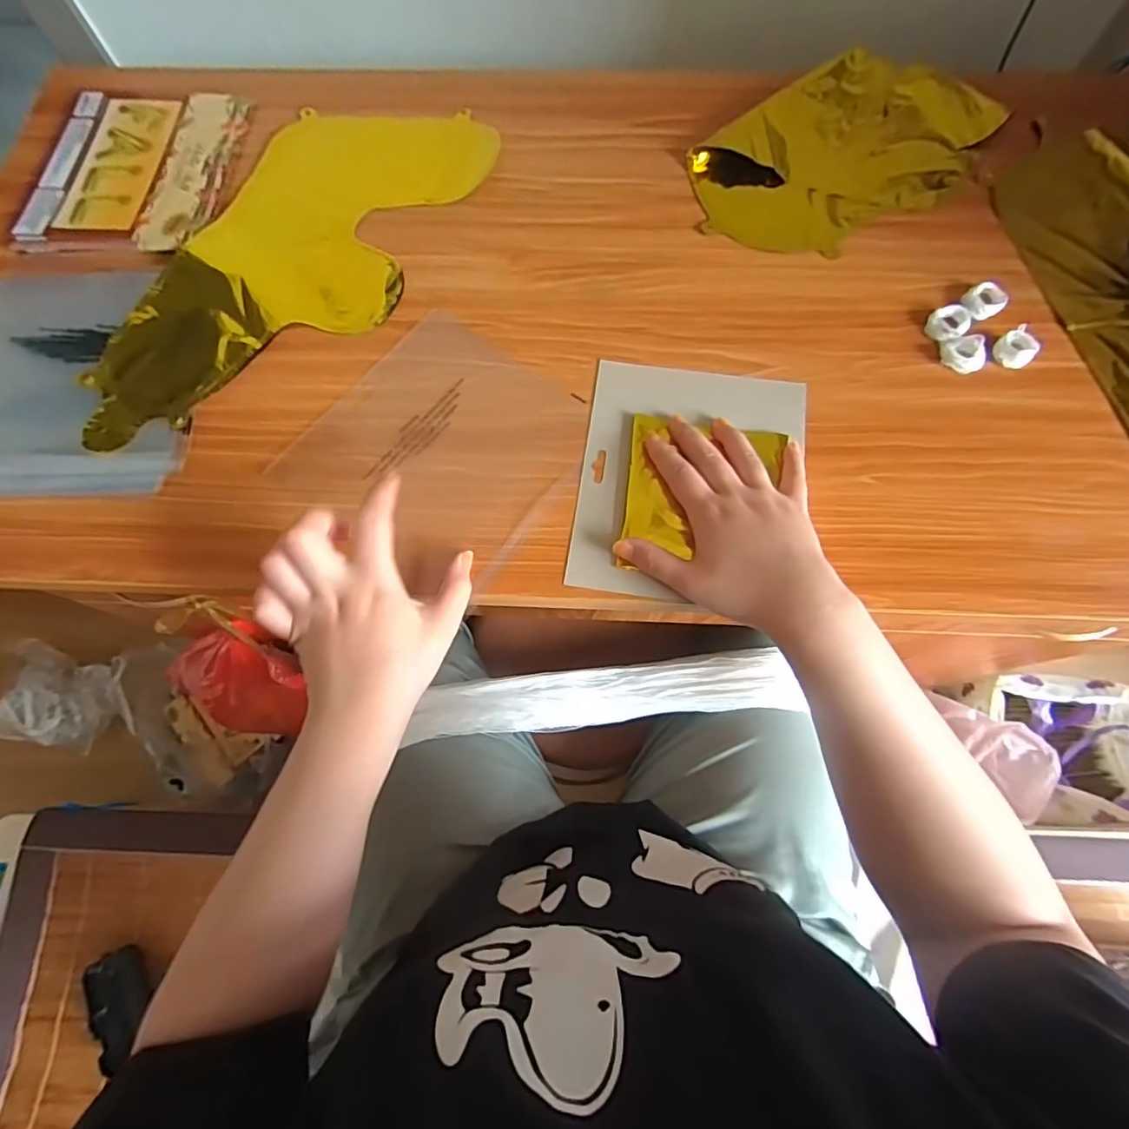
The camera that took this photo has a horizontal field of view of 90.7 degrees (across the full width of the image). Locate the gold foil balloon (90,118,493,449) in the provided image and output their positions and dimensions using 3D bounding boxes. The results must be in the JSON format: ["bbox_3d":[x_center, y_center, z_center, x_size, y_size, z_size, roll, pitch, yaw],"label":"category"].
[{"bbox_3d":[-0.237,-0.265,0.480,0.198,0.009,0.411,28,75,9],"label":"gold foil balloon"}]

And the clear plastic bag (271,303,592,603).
[{"bbox_3d":[-0.092,-0.090,0.426,0.187,0.010,0.187,34,76,11],"label":"clear plastic bag"}]

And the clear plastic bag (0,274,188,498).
[{"bbox_3d":[-0.397,-0.148,0.443,0.202,0.006,0.201,-1,72,1],"label":"clear plastic bag"}]

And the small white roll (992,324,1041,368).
[{"bbox_3d":[0.355,-0.170,0.439,0.035,0.012,0.029,-31,74,-9],"label":"small white roll"}]

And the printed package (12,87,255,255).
[{"bbox_3d":[-0.396,-0.365,0.516,0.170,0.009,0.197,3,72,2],"label":"printed package"}]

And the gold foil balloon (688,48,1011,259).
[{"bbox_3d":[0.249,-0.376,0.514,0.270,0.025,0.168,-37,75,-10],"label":"gold foil balloon"}]

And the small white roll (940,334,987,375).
[{"bbox_3d":[0.315,-0.166,0.439,0.028,0.012,0.030,0,72,1],"label":"small white roll"}]

